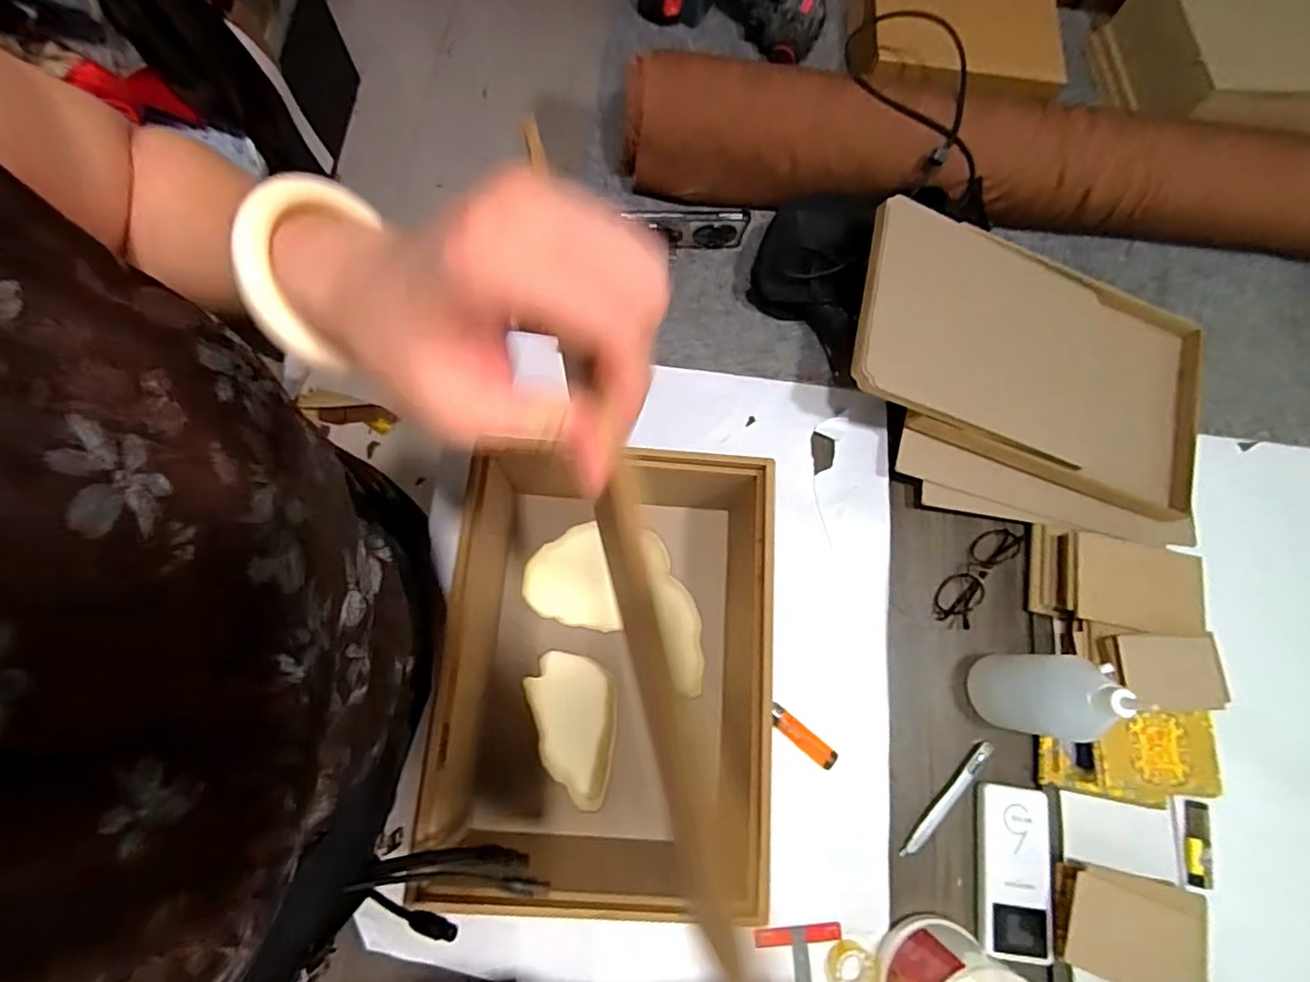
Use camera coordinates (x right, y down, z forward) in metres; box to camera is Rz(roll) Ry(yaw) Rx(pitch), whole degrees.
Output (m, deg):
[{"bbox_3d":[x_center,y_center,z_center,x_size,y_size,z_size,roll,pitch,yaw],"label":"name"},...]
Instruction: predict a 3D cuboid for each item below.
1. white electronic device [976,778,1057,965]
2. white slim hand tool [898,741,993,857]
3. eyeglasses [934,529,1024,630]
[{"bbox_3d":[0.366,0.384,0.598,0.073,0.012,0.152,10,72,2],"label":"white electronic device"},{"bbox_3d":[0.312,0.328,0.627,0.149,0.004,0.018,-41,77,-13],"label":"white slim hand tool"},{"bbox_3d":[0.374,0.094,0.678,0.044,0.034,0.138,39,76,7],"label":"eyeglasses"}]

